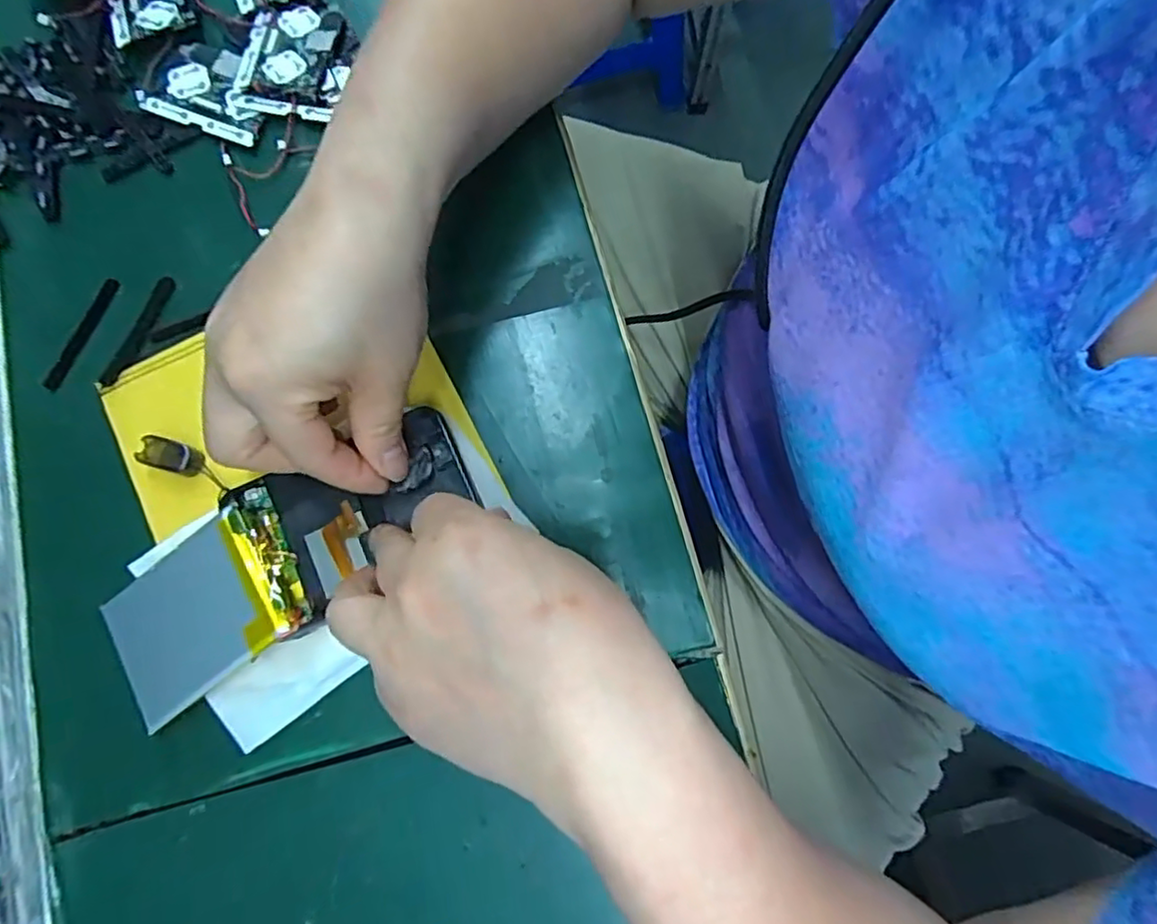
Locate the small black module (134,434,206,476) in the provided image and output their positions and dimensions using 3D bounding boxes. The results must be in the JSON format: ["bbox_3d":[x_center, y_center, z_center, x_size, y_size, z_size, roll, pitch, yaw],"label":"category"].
[{"bbox_3d":[-0.189,-0.003,0.294,0.029,0.009,0.013,12,79,4],"label":"small black module"}]

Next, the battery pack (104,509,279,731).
[{"bbox_3d":[-0.169,0.068,0.272,0.075,0.004,0.061,-37,73,9],"label":"battery pack"}]

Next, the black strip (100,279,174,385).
[{"bbox_3d":[-0.216,-0.064,0.311,0.011,0.004,0.059,24,80,6],"label":"black strip"}]

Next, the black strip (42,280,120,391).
[{"bbox_3d":[-0.246,-0.064,0.315,0.009,0.004,0.061,25,78,4],"label":"black strip"}]

